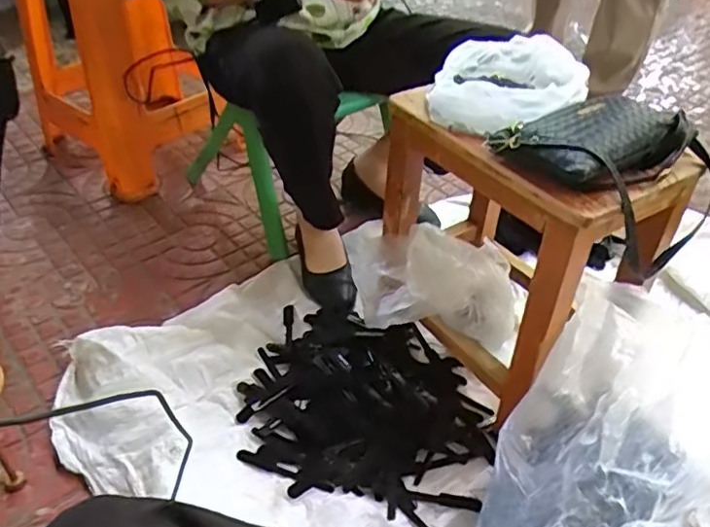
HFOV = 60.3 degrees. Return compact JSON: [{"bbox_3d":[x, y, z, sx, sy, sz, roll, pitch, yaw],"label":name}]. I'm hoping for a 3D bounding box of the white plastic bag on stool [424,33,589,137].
[{"bbox_3d":[0.186,-0.218,0.744,0.174,0.063,0.198,14,44,16],"label":"white plastic bag on stool"}]

